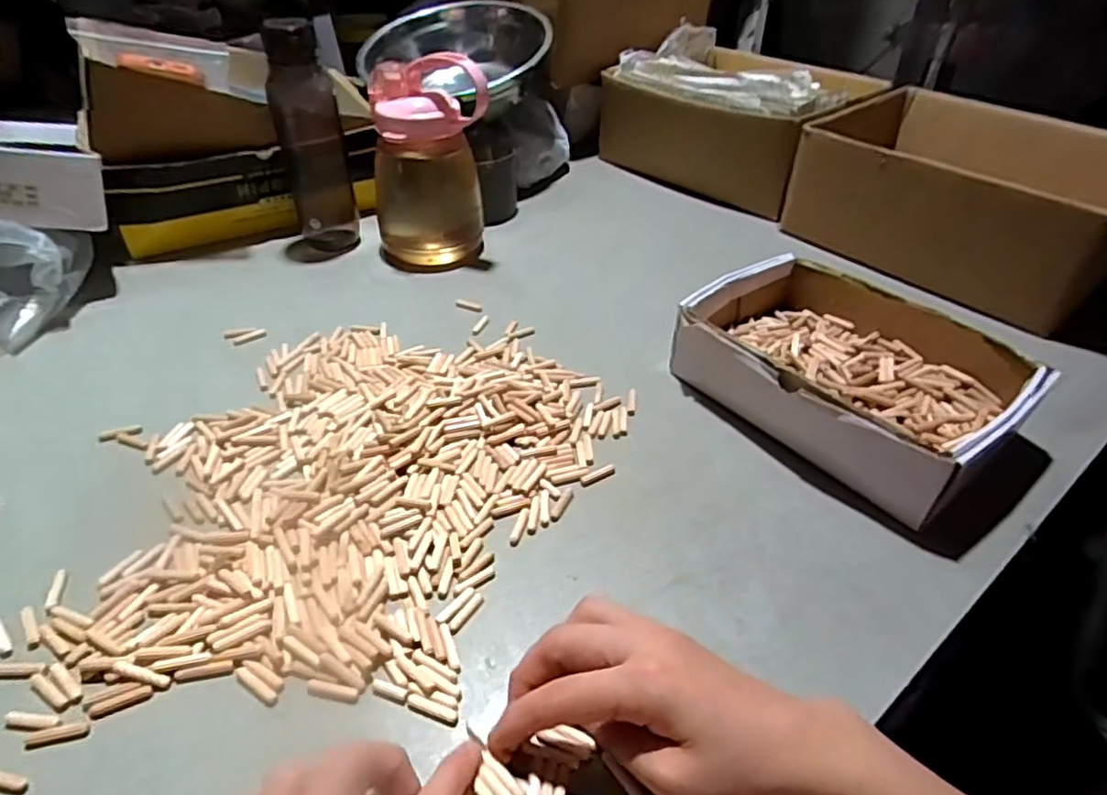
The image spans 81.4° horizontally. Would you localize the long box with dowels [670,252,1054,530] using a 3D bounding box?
[{"bbox_3d":[0.239,-0.023,0.537,0.183,0.069,0.243,-25,47,-29],"label":"long box with dowels"}]

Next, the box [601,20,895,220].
[{"bbox_3d":[0.275,-0.423,0.962,0.309,0.160,0.283,31,48,31],"label":"box"}]

